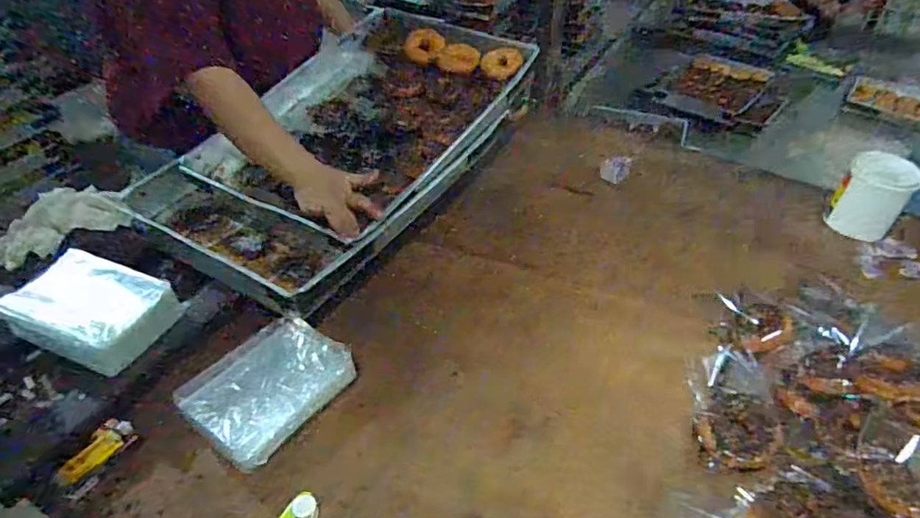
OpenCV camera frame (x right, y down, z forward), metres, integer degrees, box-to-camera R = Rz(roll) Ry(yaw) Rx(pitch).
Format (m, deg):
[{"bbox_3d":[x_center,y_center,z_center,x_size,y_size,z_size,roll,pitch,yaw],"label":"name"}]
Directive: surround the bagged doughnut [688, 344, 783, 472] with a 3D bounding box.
[{"bbox_3d":[0.364,0.195,0.784,0.099,0.034,0.203,10,41,9],"label":"bagged doughnut"}]

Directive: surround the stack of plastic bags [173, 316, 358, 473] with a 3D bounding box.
[{"bbox_3d":[-0.243,0.166,0.760,0.140,0.052,0.198,28,47,28],"label":"stack of plastic bags"}]

